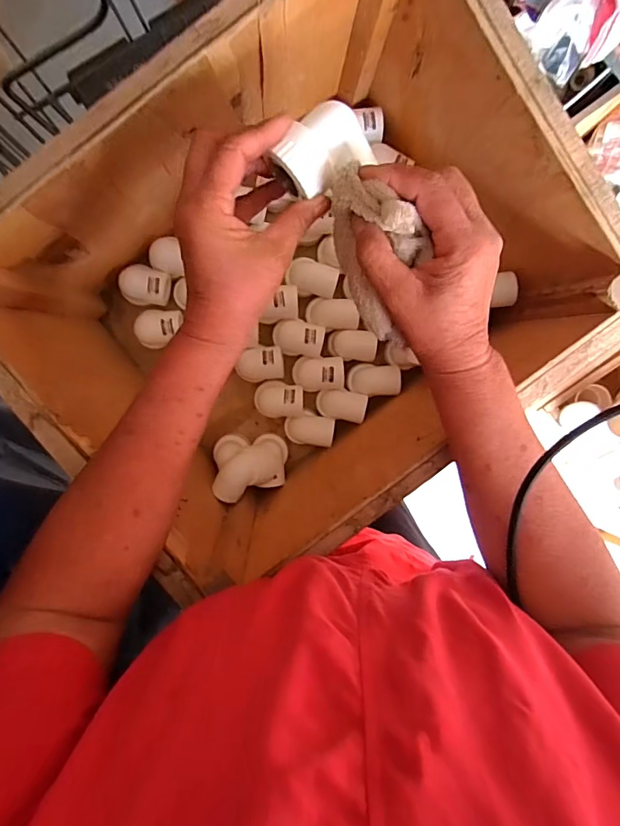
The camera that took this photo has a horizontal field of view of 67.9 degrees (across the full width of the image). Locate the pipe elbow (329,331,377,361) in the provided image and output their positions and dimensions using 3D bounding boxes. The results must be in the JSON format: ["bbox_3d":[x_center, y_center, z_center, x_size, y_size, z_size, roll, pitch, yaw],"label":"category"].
[{"bbox_3d":[0.048,-0.077,0.527,0.053,0.038,0.032,10,91,1],"label":"pipe elbow"}]

